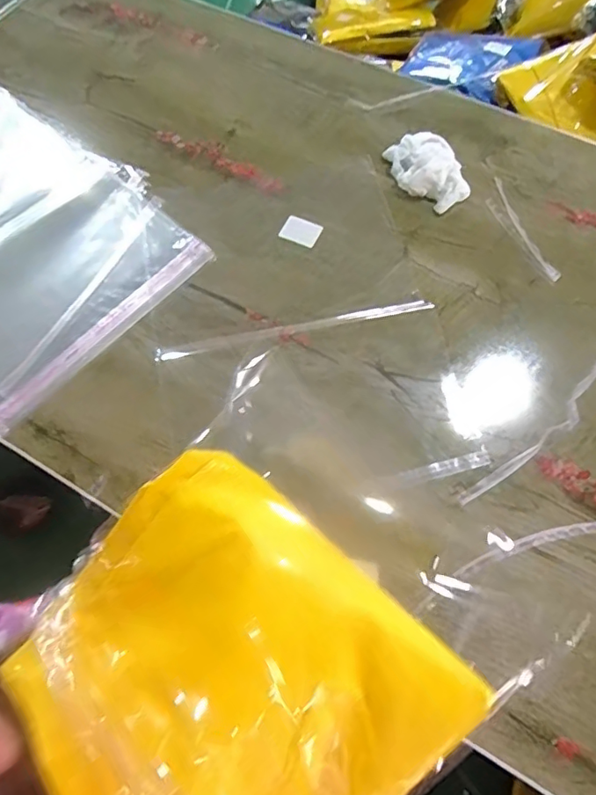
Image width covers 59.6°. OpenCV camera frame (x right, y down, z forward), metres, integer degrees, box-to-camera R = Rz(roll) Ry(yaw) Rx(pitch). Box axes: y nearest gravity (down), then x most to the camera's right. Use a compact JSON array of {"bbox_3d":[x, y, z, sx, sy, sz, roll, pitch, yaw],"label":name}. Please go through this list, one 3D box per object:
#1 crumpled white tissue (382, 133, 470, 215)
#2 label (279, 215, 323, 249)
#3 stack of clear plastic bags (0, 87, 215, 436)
[{"bbox_3d":[0.135,-0.241,0.552,0.064,0.021,0.099,-17,67,-6],"label":"crumpled white tissue"},{"bbox_3d":[0.003,-0.172,0.539,0.039,0.004,0.030,25,69,12],"label":"label"},{"bbox_3d":[-0.309,-0.173,0.538,0.376,0.011,0.268,36,72,16],"label":"stack of clear plastic bags"}]

